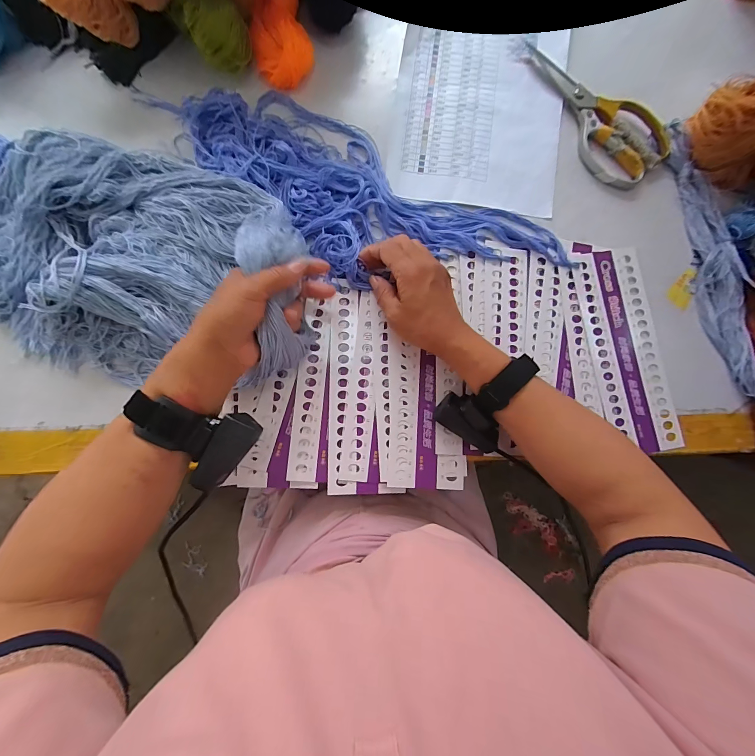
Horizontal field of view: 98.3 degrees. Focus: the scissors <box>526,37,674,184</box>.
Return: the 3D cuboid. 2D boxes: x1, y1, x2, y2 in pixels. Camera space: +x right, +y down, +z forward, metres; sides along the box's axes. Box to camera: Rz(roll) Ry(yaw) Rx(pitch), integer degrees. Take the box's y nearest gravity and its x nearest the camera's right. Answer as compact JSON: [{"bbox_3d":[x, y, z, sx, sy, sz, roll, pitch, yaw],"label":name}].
[{"bbox_3d":[0.270,-0.340,0.407,0.091,0.020,0.216,-32,86,-5],"label":"scissors"}]

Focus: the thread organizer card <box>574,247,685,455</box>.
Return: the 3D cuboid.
[{"bbox_3d":[0.292,-0.035,0.386,0.084,0.005,0.237,-9,84,-5],"label":"thread organizer card"}]

